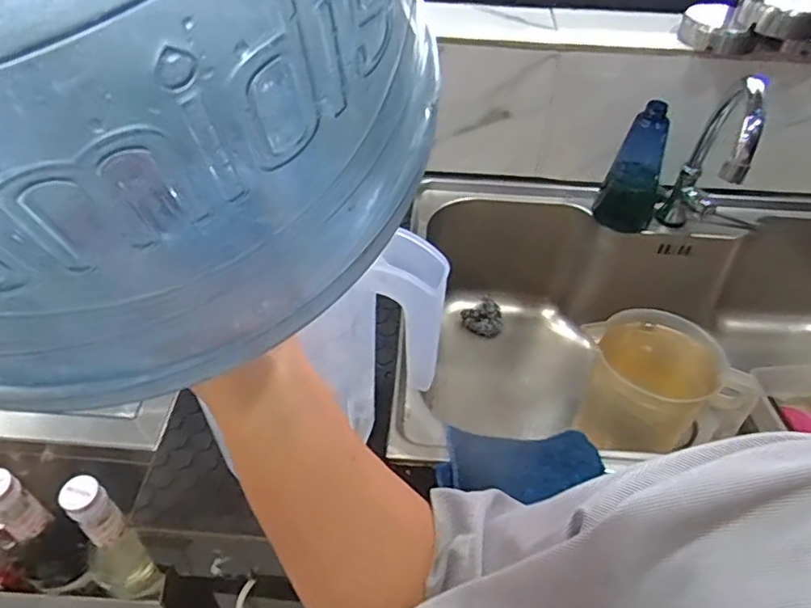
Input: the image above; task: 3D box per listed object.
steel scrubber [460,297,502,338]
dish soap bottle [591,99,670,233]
[{"bbox_3d":[0.131,0.026,1.015,0.064,0.028,0.054,-24,51,-23],"label":"steel scrubber"},{"bbox_3d":[0.336,-0.193,0.883,0.076,0.206,0.045,21,48,18],"label":"dish soap bottle"}]

